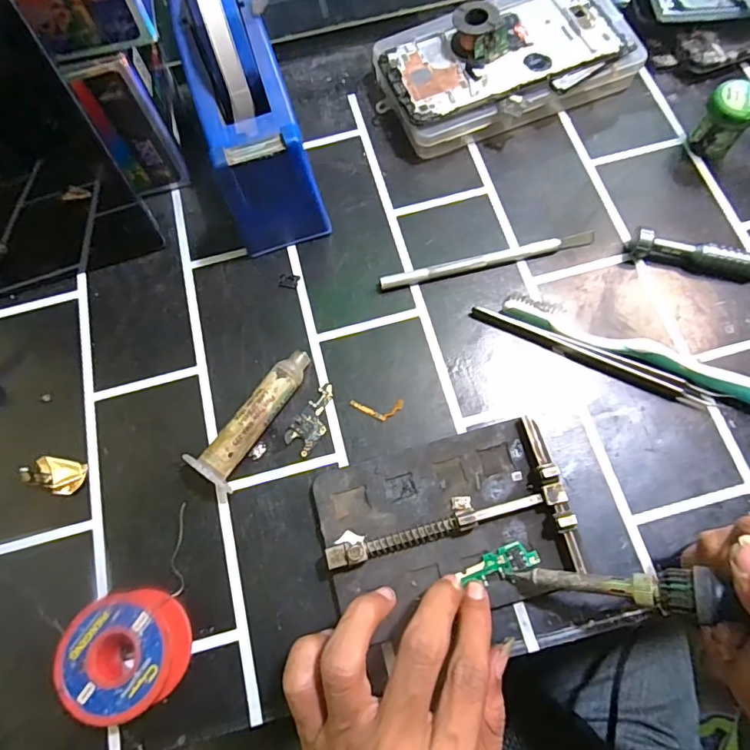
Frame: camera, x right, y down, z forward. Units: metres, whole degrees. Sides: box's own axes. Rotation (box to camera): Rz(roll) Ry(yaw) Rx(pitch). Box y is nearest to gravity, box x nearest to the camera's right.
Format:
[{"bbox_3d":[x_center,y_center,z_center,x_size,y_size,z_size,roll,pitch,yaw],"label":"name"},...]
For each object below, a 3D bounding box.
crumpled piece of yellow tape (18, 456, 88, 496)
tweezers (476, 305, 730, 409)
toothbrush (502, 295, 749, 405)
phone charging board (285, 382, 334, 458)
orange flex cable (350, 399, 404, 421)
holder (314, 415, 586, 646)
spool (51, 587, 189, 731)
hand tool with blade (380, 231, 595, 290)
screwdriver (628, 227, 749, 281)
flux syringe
[{"bbox_3d":[-0.184,0.057,0.286,0.032,0.010,0.019,11,72,7],"label":"crumpled piece of yellow tape"},{"bbox_3d":[0.128,-0.010,0.293,0.144,0.007,0.012,22,73,10],"label":"tweezers"},{"bbox_3d":[0.165,-0.011,0.289,0.184,0.012,0.022,23,73,10],"label":"toothbrush"},{"bbox_3d":[-0.035,0.025,0.292,0.018,0.004,0.042,33,76,13],"label":"phone charging board"},{"bbox_3d":[0.001,0.020,0.292,0.031,0.004,0.013,-1,68,2],"label":"orange flex cable"},{"bbox_3d":[0.037,0.077,0.260,0.123,0.020,0.086,-15,71,-2],"label":"holder"},{"bbox_3d":[-0.121,0.136,0.244,0.051,0.028,0.053,-1,71,3],"label":"spool"},{"bbox_3d":[0.071,-0.073,0.319,0.138,0.007,0.009,-13,71,-2],"label":"hand tool with blade"},{"bbox_3d":[0.213,-0.069,0.305,0.108,0.017,0.012,14,72,7],"label":"screwdriver"},{"bbox_3d":[-0.065,0.024,0.285,0.025,0.020,0.086,36,76,14],"label":"flux syringe"}]

